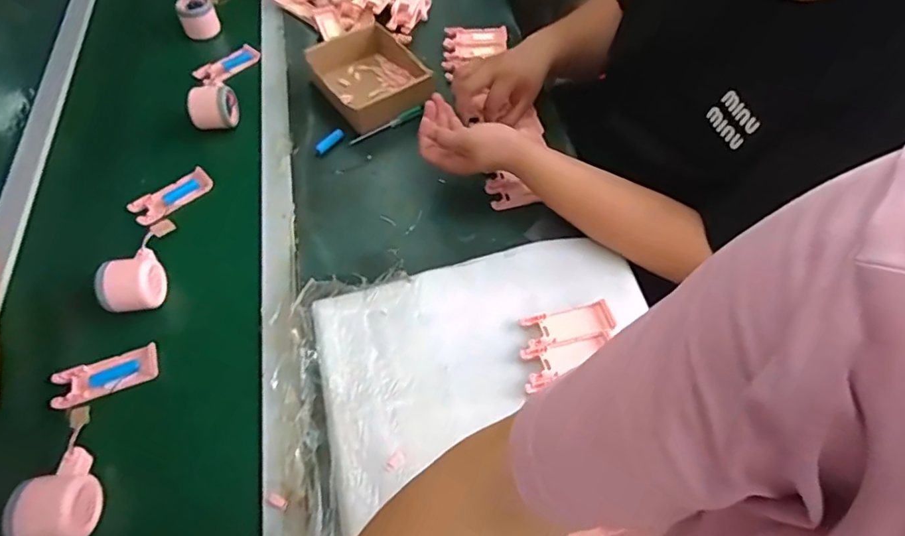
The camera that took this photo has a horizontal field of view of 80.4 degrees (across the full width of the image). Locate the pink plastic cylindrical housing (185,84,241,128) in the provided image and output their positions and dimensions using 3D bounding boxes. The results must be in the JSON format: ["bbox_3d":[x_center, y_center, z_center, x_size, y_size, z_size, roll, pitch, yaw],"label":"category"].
[{"bbox_3d":[-0.351,-0.237,0.788,0.066,0.057,0.068,-13,59,-9],"label":"pink plastic cylindrical housing"}]

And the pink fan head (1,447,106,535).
[{"bbox_3d":[-0.354,0.207,0.487,0.061,0.050,0.086,-5,58,-4],"label":"pink fan head"}]

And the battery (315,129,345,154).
[{"bbox_3d":[-0.178,-0.185,0.782,0.015,0.014,0.049,34,64,19],"label":"battery"}]

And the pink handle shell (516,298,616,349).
[{"bbox_3d":[0.134,0.063,0.611,0.104,0.009,0.039,-13,59,-9],"label":"pink handle shell"}]

